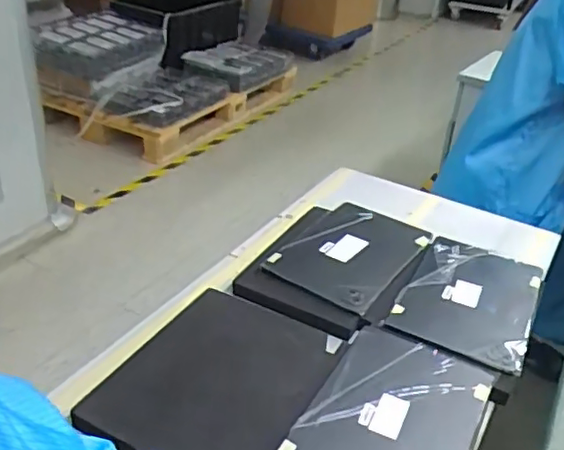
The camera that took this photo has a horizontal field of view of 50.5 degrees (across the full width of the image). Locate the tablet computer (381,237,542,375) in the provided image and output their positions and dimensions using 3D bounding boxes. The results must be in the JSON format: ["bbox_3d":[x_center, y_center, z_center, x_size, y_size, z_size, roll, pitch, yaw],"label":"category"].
[{"bbox_3d":[0.260,0.093,0.824,0.168,0.012,0.240,18,35,21],"label":"tablet computer"}]

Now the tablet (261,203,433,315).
[{"bbox_3d":[0.101,0.033,0.900,0.173,0.013,0.237,22,37,27],"label":"tablet"}]

